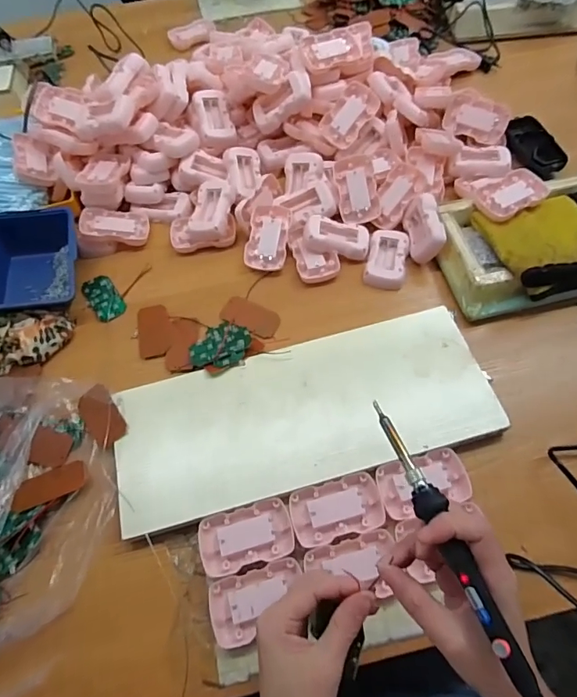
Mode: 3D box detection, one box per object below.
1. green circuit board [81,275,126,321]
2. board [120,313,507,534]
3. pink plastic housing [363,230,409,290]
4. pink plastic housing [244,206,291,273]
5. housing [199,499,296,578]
[{"bbox_3d":[-0.244,-0.067,0.598,0.039,0.005,0.075,-33,66,-13],"label":"green circuit board"},{"bbox_3d":[0.018,0.070,0.493,0.398,0.026,0.153,-15,63,-5],"label":"board"},{"bbox_3d":[0.129,-0.117,0.593,0.050,0.017,0.084,10,63,8],"label":"pink plastic housing"},{"bbox_3d":[-0.027,-0.148,0.609,0.054,0.019,0.086,8,82,10],"label":"pink plastic housing"},{"bbox_3d":[-0.040,0.183,0.437,0.088,0.010,0.052,-16,63,-5],"label":"housing"}]

